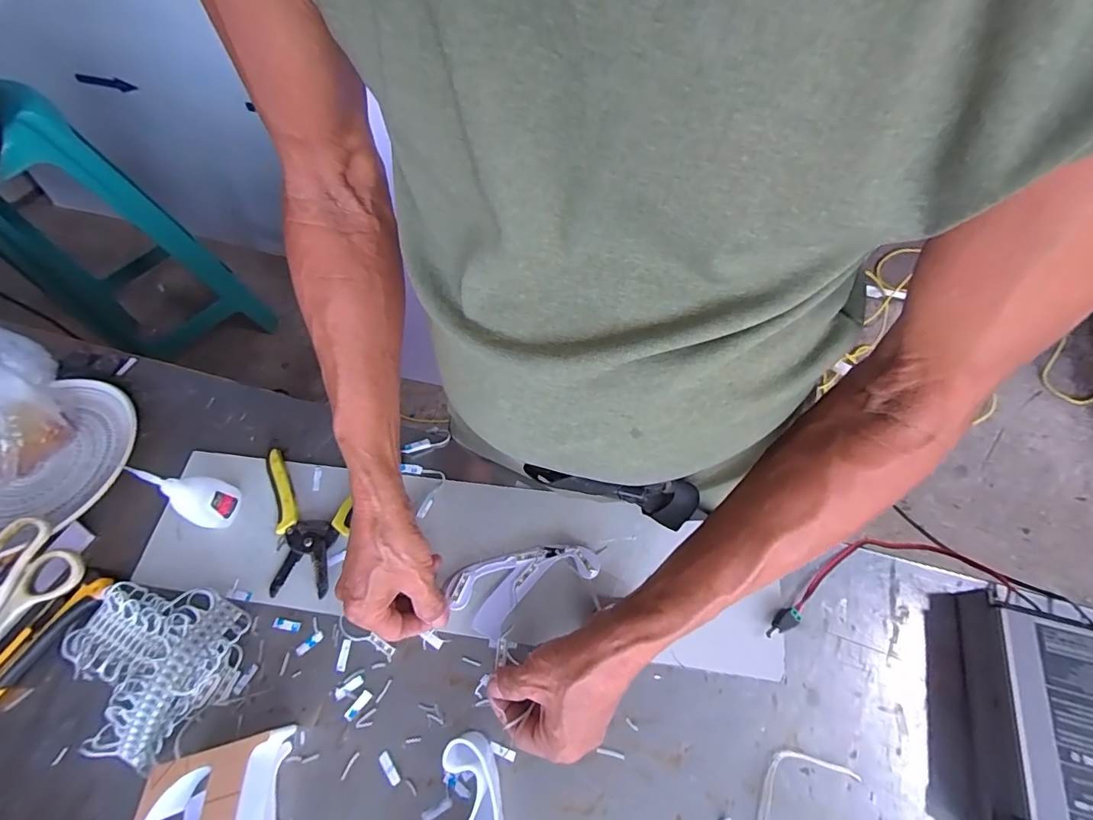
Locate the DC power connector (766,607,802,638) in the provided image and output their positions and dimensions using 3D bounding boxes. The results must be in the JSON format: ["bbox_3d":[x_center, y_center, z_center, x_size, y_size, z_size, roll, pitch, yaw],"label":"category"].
[{"bbox_3d":[0.203,0.184,0.418,0.035,0.013,0.015,-31,67,-11],"label":"DC power connector"}]

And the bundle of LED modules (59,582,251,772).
[{"bbox_3d":[-0.352,0.223,0.420,0.149,0.033,0.129,10,66,8],"label":"bundle of LED modules"}]

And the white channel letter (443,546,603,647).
[{"bbox_3d":[-0.018,0.160,0.440,0.133,0.015,0.065,-21,65,-8],"label":"white channel letter"}]

